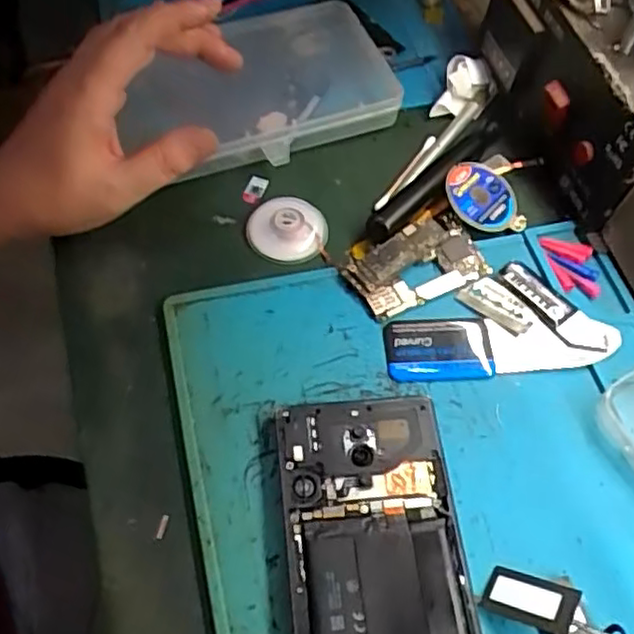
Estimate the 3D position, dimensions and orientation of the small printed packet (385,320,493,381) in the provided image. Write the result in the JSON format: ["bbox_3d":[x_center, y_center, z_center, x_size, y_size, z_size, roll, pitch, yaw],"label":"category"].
[{"bbox_3d":[0.062,0.015,0.344,0.054,0.004,0.033,-2,60,-4],"label":"small printed packet"}]

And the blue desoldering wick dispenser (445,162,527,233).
[{"bbox_3d":[0.097,-0.069,0.393,0.040,0.006,0.045,-16,77,-23],"label":"blue desoldering wick dispenser"}]

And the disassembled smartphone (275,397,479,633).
[{"bbox_3d":[0.027,0.113,0.283,0.073,0.010,0.160,-4,60,-6],"label":"disassembled smartphone"}]

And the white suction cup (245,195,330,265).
[{"bbox_3d":[-0.015,-0.050,0.376,0.043,0.010,0.040,1,59,-2],"label":"white suction cup"}]

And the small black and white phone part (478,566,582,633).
[{"bbox_3d":[0.087,0.116,0.278,0.037,0.004,0.020,1,45,43],"label":"small black and white phone part"}]

